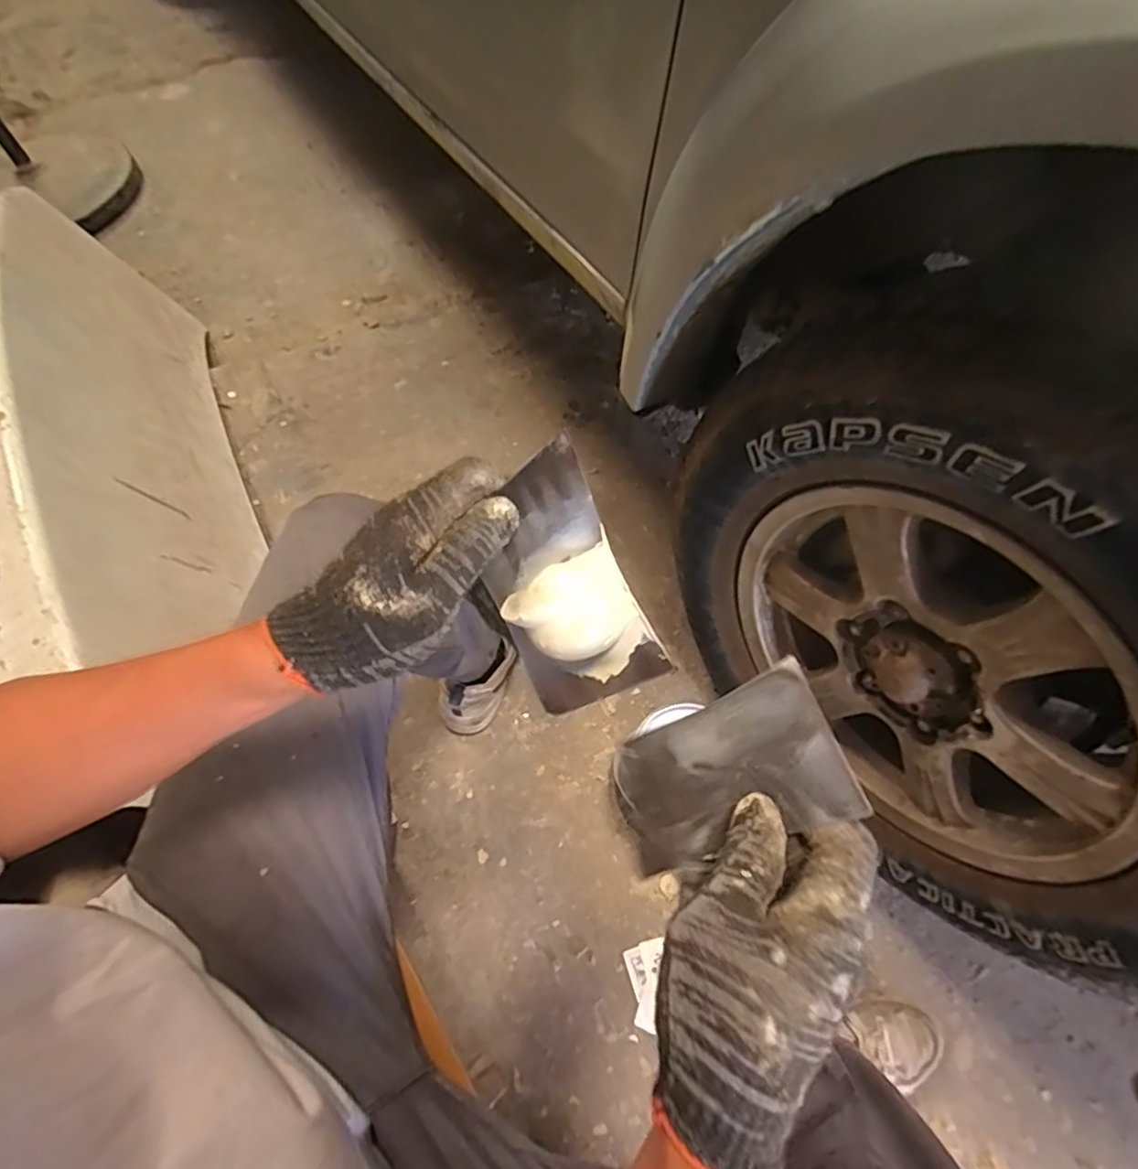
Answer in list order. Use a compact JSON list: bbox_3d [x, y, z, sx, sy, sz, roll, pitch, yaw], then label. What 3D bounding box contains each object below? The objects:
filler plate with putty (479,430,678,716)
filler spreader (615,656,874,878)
[{"bbox_3d":[-0.005,0.003,0.307,0.068,0.020,0.127,-25,100,7],"label":"filler plate with putty"},{"bbox_3d":[0.073,0.096,0.306,0.007,0.125,0.068,7,53,-47],"label":"filler spreader"}]

